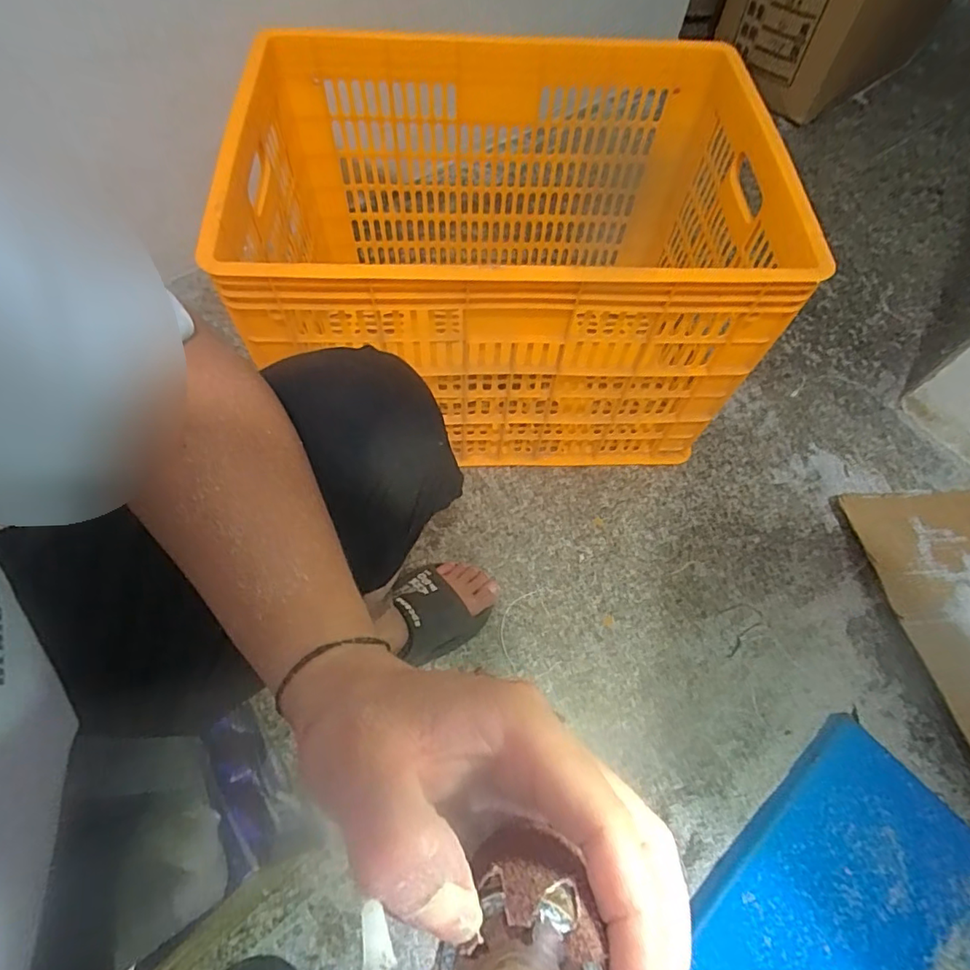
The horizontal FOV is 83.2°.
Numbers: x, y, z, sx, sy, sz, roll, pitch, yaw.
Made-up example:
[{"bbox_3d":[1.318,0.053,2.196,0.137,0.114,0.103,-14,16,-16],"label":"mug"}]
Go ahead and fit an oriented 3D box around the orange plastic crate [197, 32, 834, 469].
[{"bbox_3d":[0.027,-0.352,0.850,0.661,0.427,0.524,-1,64,-2],"label":"orange plastic crate"}]

